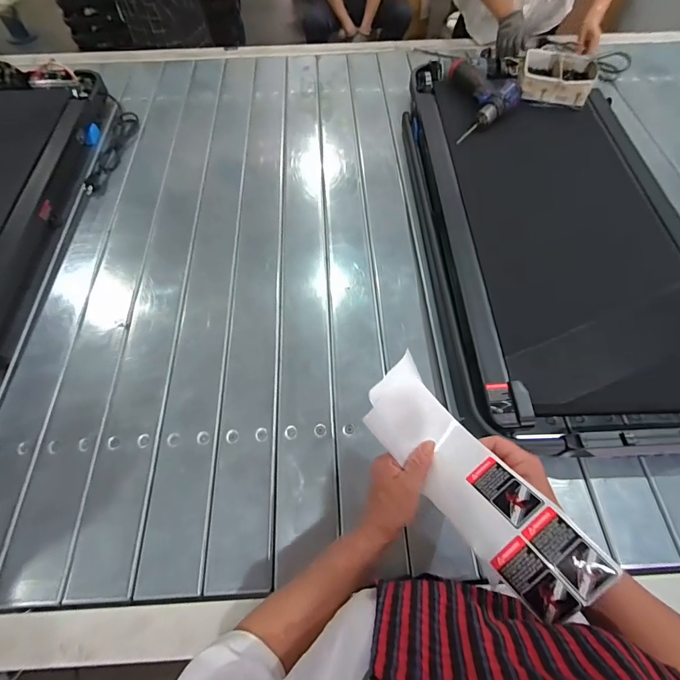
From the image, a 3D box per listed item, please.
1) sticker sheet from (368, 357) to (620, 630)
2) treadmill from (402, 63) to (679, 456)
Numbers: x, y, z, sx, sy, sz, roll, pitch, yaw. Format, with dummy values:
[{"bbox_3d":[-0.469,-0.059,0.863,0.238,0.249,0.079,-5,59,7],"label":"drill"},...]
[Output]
[{"bbox_3d":[0.119,0.129,0.371,0.084,0.055,0.246,-31,57,-17],"label":"sticker sheet"},{"bbox_3d":[0.450,-0.256,0.838,0.524,0.106,0.972,-1,59,-1],"label":"treadmill"}]

